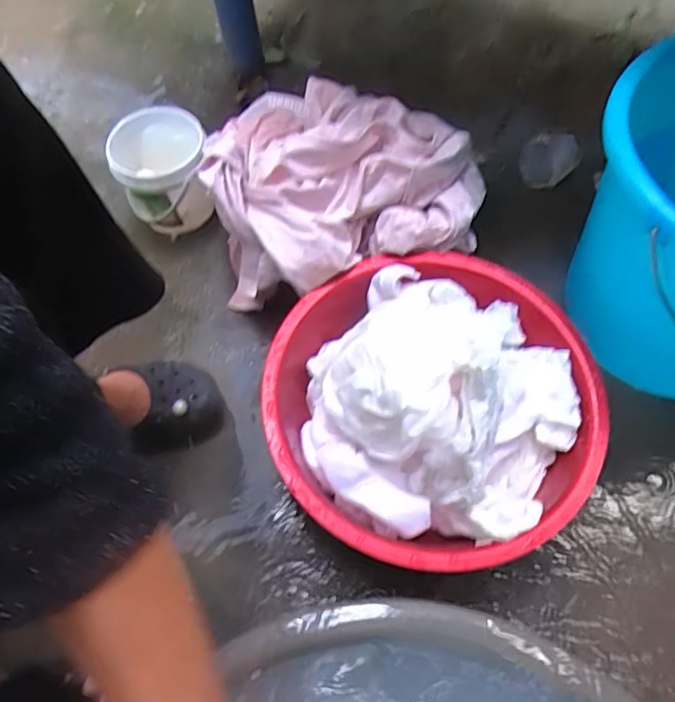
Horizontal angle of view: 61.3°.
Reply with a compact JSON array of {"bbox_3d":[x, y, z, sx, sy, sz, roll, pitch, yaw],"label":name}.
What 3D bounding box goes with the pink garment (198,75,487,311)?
[{"bbox_3d":[0.004,-0.188,0.700,0.308,0.170,0.281,-1,61,2],"label":"pink garment"}]

